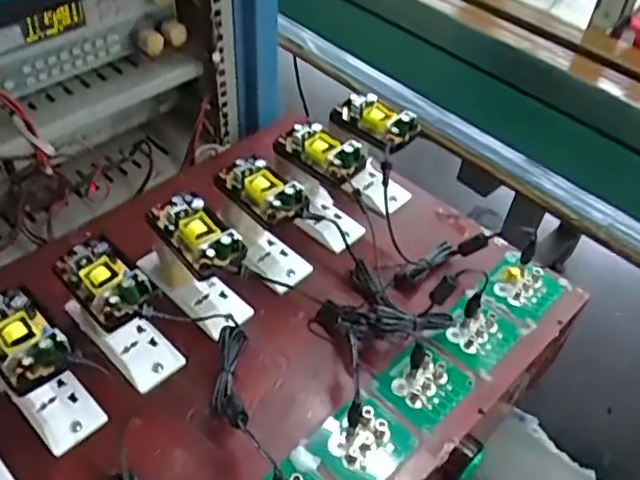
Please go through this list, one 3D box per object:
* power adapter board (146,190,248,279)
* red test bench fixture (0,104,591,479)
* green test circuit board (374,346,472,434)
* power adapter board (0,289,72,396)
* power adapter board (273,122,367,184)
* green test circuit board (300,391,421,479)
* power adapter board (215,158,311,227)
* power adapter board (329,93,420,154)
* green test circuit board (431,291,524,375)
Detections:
[{"bbox_3d":[-0.099,-0.006,0.509,0.048,0.025,0.090,-34,58,-29],"label":"power adapter board"},{"bbox_3d":[-0.090,0.075,0.509,0.405,0.128,0.610,37,56,27],"label":"red test bench fixture"},{"bbox_3d":[0.086,0.117,0.513,0.058,0.015,0.063,34,54,25],"label":"green test circuit board"},{"bbox_3d":[-0.208,0.066,0.431,0.043,0.020,0.083,-35,58,-30],"label":"power adapter board"},{"bbox_3d":[-0.002,-0.085,0.581,0.084,0.026,0.039,33,54,24],"label":"power adapter board"},{"bbox_3d":[0.031,0.152,0.477,0.064,0.021,0.068,35,55,26],"label":"green test circuit board"},{"bbox_3d":[-0.052,-0.045,0.547,0.042,0.026,0.084,-34,58,-29],"label":"power adapter board"},{"bbox_3d":[0.053,-0.119,0.623,0.084,0.033,0.047,34,54,25],"label":"power adapter board"},{"bbox_3d":[0.139,0.080,0.551,0.057,0.012,0.071,34,55,25],"label":"green test circuit board"}]

